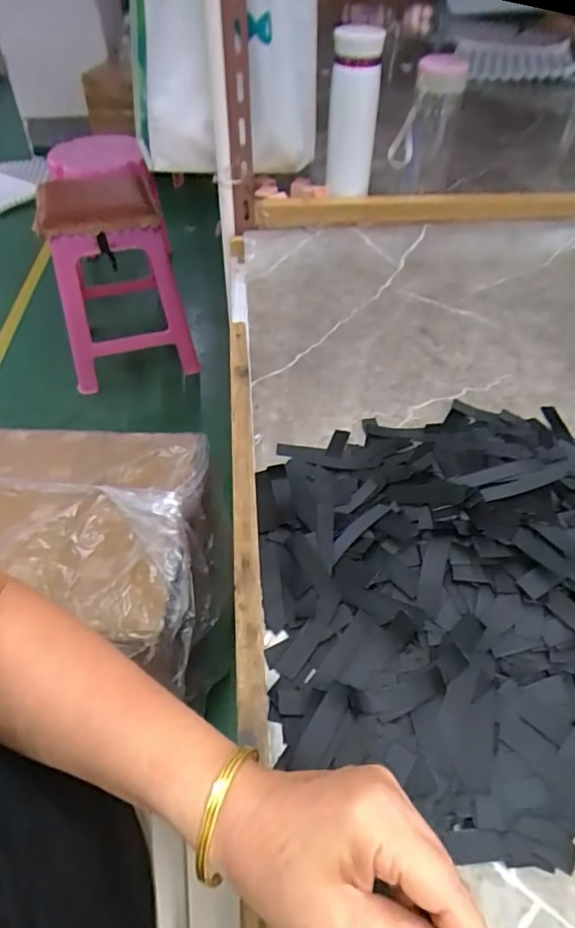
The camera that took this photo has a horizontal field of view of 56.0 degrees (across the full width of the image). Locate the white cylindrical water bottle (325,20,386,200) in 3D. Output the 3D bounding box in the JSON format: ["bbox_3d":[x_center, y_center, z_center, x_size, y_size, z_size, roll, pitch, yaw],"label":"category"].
[{"bbox_3d":[0.093,-0.492,0.782,0.069,0.214,0.084,3,46,4],"label":"white cylindrical water bottle"}]

